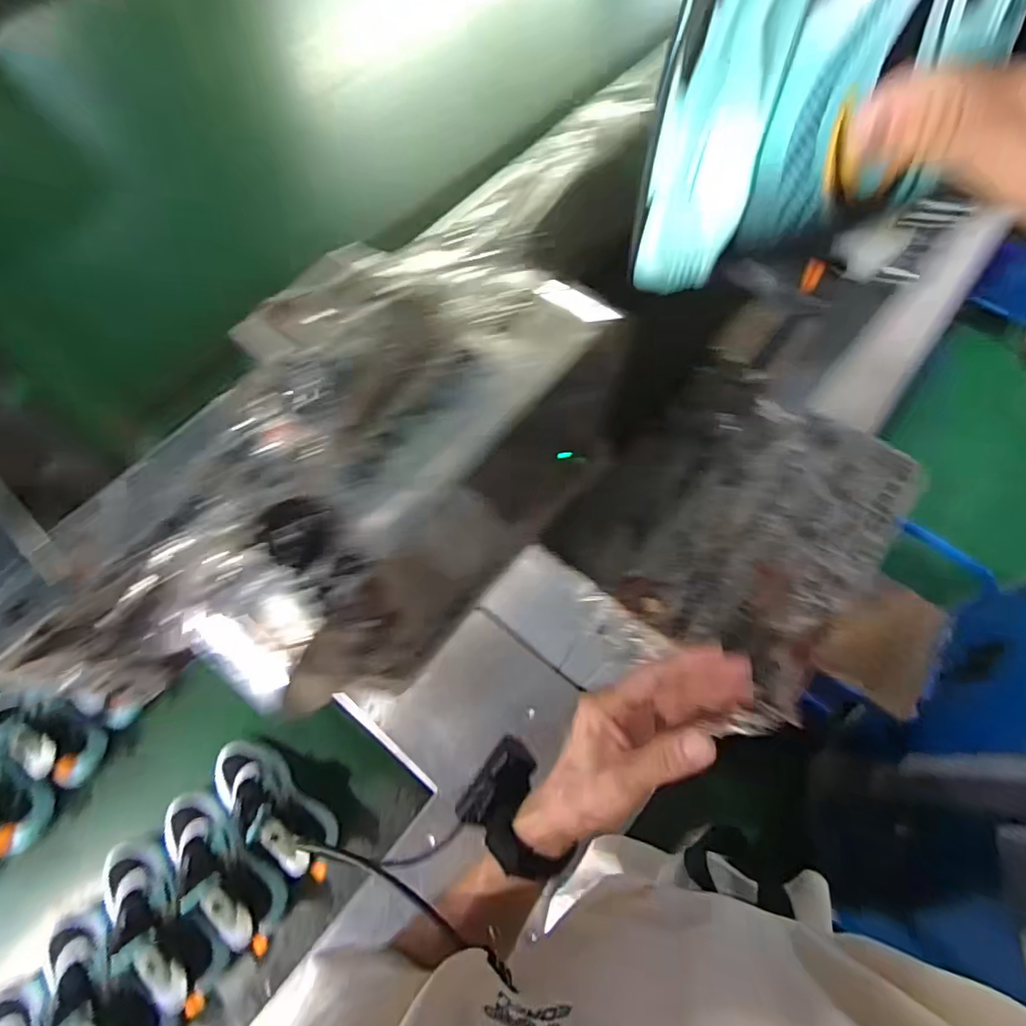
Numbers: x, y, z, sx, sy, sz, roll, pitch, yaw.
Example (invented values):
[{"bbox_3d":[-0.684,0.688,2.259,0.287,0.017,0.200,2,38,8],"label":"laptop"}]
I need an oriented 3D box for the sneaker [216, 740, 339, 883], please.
[{"bbox_3d":[-0.323,0.390,0.706,0.216,0.099,0.074,28,69,11],"label":"sneaker"}]

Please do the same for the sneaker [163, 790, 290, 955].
[{"bbox_3d":[-0.383,0.451,0.674,0.203,0.100,0.068,38,71,15],"label":"sneaker"}]

